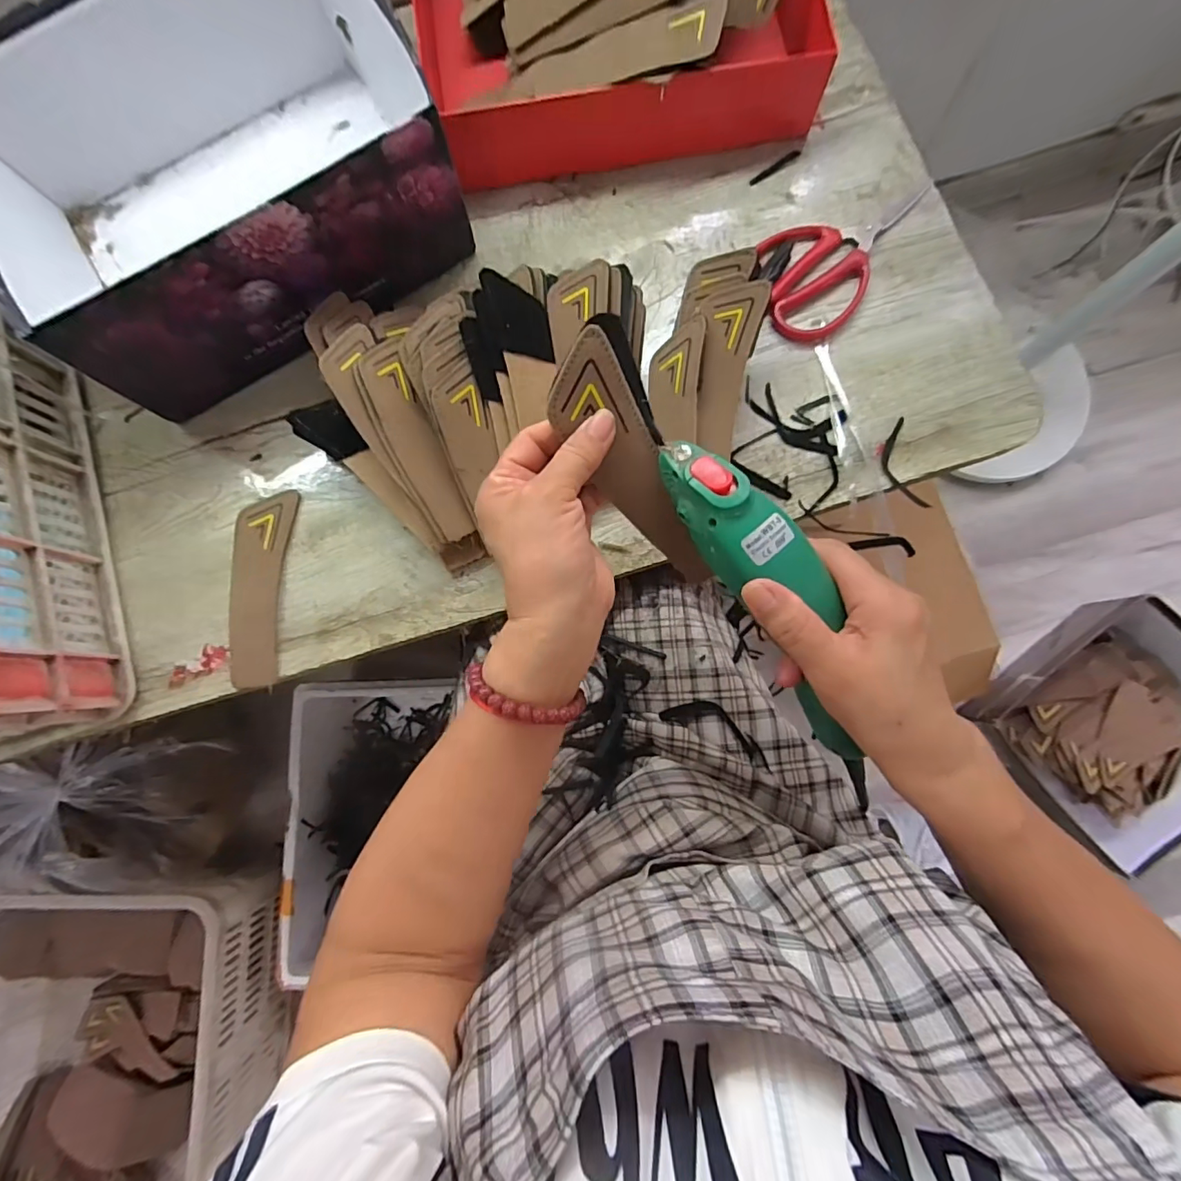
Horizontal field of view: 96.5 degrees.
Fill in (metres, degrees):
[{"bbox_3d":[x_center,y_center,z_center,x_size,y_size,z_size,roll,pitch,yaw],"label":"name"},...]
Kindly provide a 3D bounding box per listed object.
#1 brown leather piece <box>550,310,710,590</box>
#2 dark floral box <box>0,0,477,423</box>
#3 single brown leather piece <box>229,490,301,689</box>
[{"bbox_3d":[0.024,-0.062,0.291,0.045,0.015,0.156,-29,118,-1],"label":"brown leather piece"},{"bbox_3d":[-0.296,-0.339,0.417,0.311,0.116,0.282,-32,81,-2],"label":"dark floral box"},{"bbox_3d":[-0.261,-0.002,0.414,0.044,0.005,0.152,1,81,-1],"label":"single brown leather piece"}]

